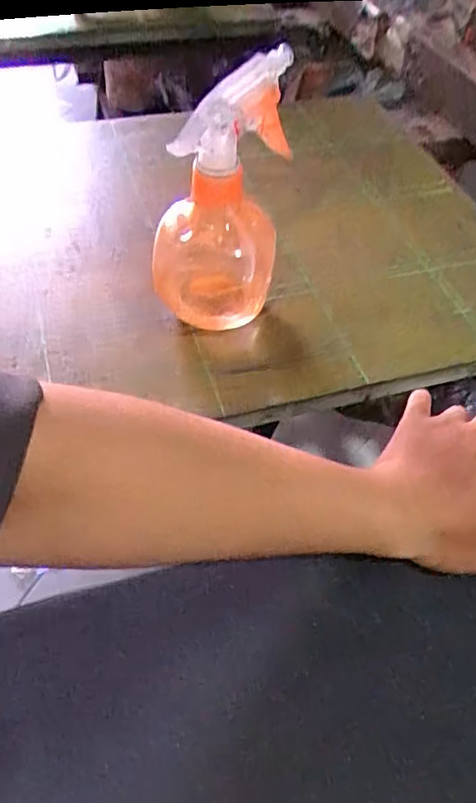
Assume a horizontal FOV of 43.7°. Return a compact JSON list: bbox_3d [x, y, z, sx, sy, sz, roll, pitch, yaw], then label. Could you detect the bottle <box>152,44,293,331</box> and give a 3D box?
[{"bbox_3d":[-0.012,-0.129,0.387,0.087,0.162,0.079,0,51,-4],"label":"bottle"}]

